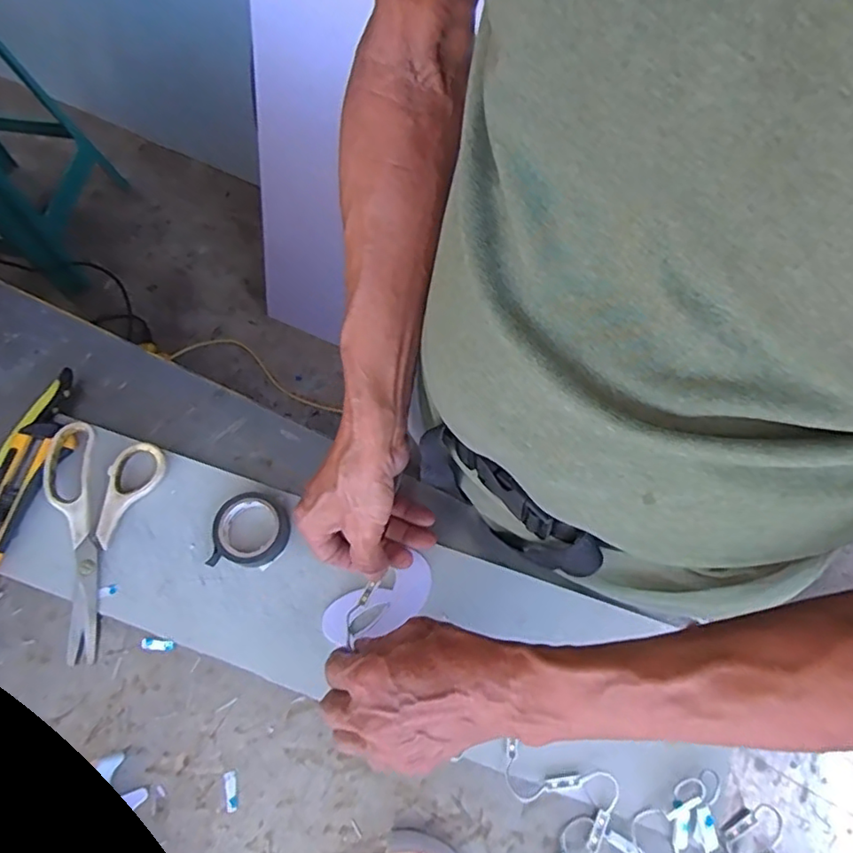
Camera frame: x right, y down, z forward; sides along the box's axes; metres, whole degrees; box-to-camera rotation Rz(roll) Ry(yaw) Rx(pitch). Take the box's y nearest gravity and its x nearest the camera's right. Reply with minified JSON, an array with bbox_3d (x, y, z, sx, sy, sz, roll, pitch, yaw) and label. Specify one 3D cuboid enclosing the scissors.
[{"bbox_3d":[-0.283,0.090,0.477,0.089,0.010,0.175,17,73,-10],"label":"scissors"}]

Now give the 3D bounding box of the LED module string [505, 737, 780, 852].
[{"bbox_3d":[0.145,0.283,0.401,0.178,0.023,0.105,2,71,2],"label":"LED module string"}]

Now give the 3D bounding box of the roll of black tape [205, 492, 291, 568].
[{"bbox_3d":[-0.143,0.083,0.479,0.060,0.018,0.058,-2,71,1],"label":"roll of black tape"}]

